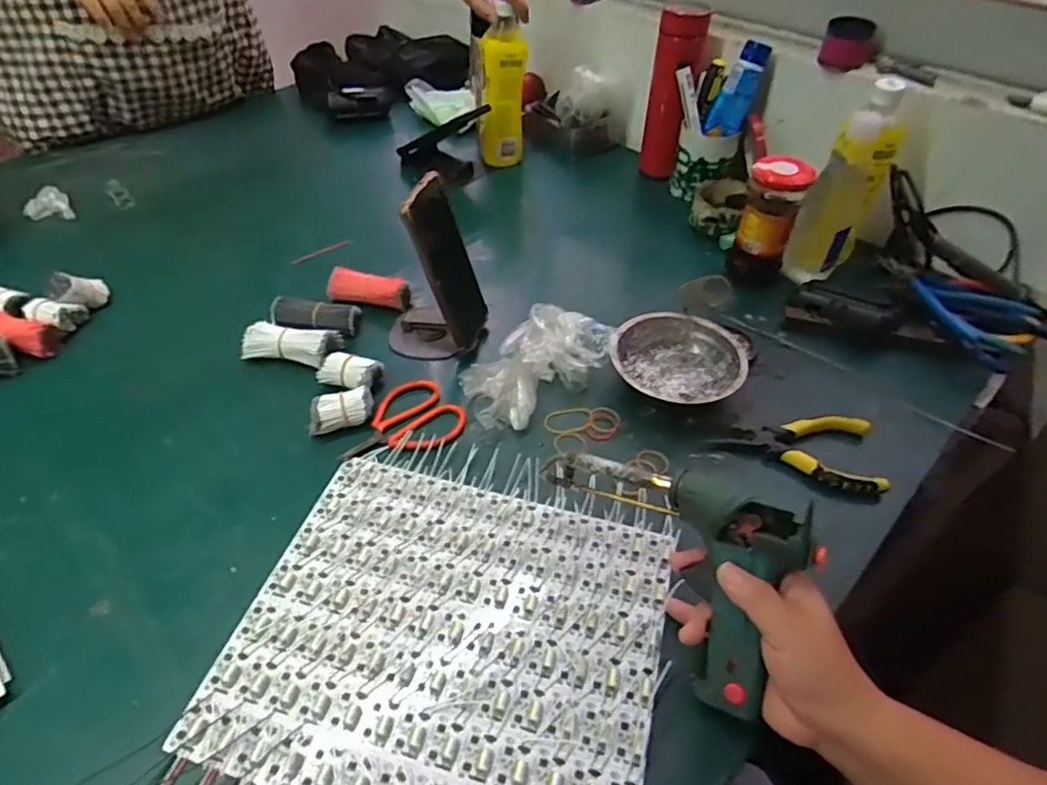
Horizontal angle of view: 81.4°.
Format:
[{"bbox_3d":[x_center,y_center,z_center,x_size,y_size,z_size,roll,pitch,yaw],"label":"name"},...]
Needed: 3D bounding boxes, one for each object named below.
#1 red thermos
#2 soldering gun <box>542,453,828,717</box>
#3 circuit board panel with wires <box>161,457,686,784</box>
[{"bbox_3d":[0.195,-0.385,0.807,0.060,0.196,0.062,12,47,10],"label":"red thermos"},{"bbox_3d":[0.119,0.094,0.410,0.045,0.120,0.198,1,47,-53],"label":"soldering gun"},{"bbox_3d":[-0.060,0.192,0.405,0.286,0.008,0.311,13,47,11],"label":"circuit board panel with wires"}]

